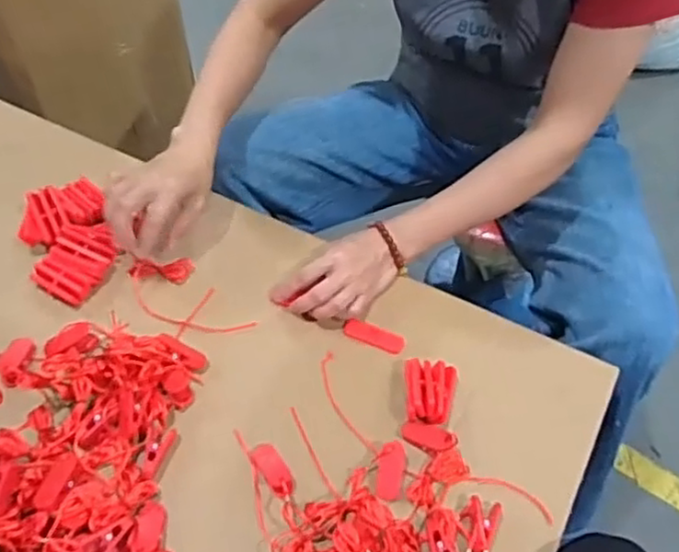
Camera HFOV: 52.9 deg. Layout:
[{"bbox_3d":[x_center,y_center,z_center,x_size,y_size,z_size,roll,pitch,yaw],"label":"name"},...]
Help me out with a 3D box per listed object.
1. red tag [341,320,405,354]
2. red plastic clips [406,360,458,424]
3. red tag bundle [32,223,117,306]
[{"bbox_3d":[0.035,0.059,0.677,0.062,0.004,0.020,20,79,5],"label":"red tag"},{"bbox_3d":[0.083,0.106,0.632,0.047,0.027,0.062,8,53,6],"label":"red plastic clips"},{"bbox_3d":[-0.273,-0.019,0.711,0.062,0.025,0.085,20,55,14],"label":"red tag bundle"}]

